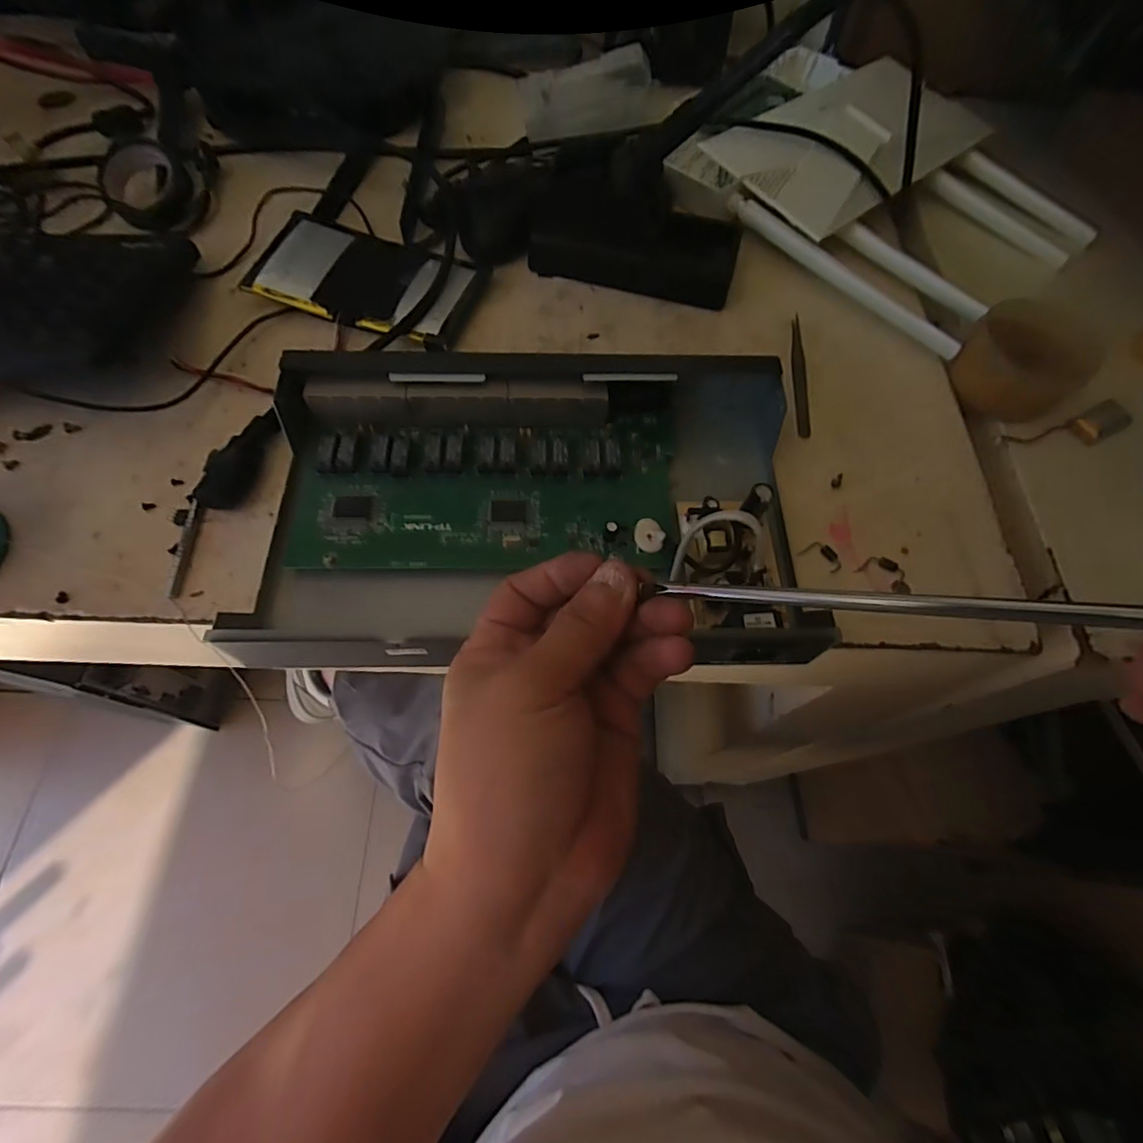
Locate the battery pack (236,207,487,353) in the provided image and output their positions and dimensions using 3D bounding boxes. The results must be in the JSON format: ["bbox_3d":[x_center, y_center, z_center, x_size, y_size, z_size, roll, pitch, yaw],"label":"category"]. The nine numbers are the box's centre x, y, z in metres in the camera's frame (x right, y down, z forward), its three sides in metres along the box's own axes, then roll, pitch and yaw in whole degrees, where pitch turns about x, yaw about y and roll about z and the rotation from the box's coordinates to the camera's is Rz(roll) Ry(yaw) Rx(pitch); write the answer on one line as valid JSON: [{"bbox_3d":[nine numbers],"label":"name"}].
[{"bbox_3d":[-0.146,-0.210,0.393,0.152,0.008,0.082,15,66,4],"label":"battery pack"}]

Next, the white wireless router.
[{"bbox_3d":[0.252,-0.330,0.450,0.308,0.036,0.247,41,70,15],"label":"white wireless router"}]

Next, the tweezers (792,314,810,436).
[{"bbox_3d":[0.158,-0.135,0.381,0.010,0.004,0.098,5,65,0],"label":"tweezers"}]

